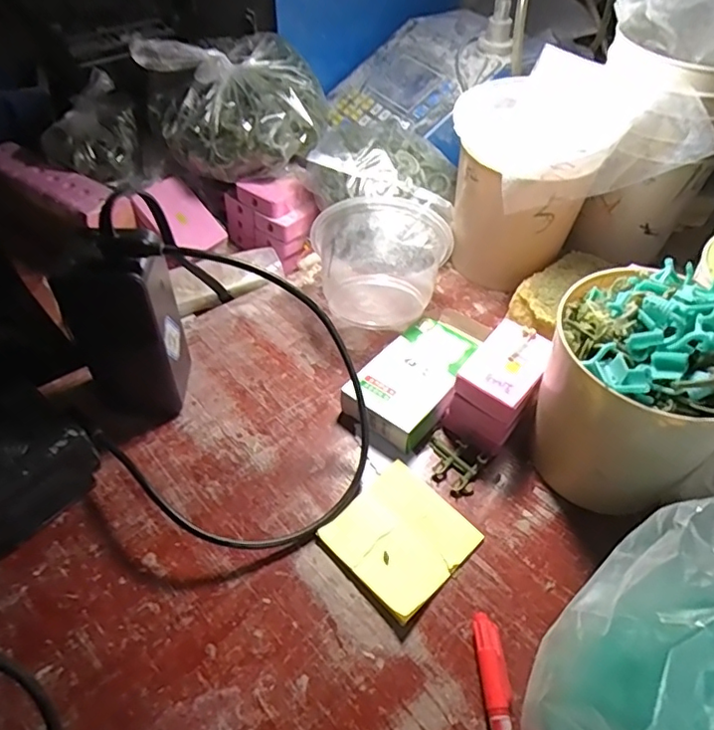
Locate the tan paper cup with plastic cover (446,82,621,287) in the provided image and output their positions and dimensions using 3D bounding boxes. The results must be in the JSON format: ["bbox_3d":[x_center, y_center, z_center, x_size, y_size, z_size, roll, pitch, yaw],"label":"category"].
[{"bbox_3d":[0.137,-0.152,0.486,0.112,0.145,0.132,6,48,5],"label":"tan paper cup with plastic cover"}]

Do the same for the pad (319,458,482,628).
[{"bbox_3d":[0.028,0.106,0.352,0.076,0.008,0.074,-35,57,-28],"label":"pad"}]

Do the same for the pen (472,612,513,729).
[{"bbox_3d":[0.073,0.195,0.270,0.013,0.012,0.139,-1,48,-1],"label":"pen"}]

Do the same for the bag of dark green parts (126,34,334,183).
[{"bbox_3d":[-0.109,-0.238,0.513,0.164,0.098,0.099,-8,48,-8],"label":"bag of dark green parts"}]

